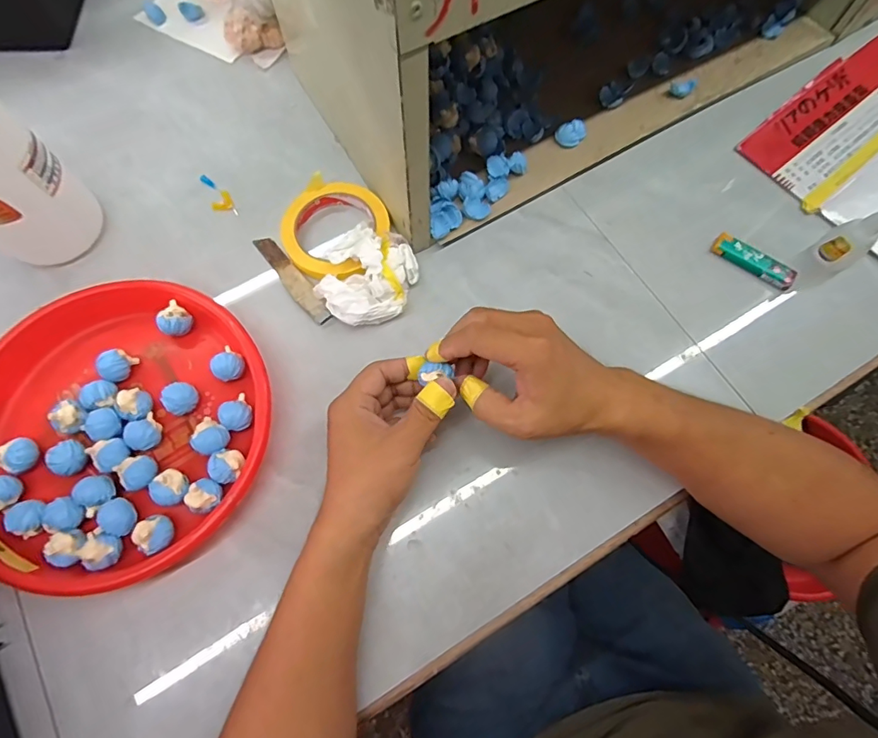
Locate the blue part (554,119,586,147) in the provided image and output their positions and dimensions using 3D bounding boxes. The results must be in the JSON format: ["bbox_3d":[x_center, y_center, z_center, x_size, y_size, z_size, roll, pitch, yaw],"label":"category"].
[{"bbox_3d":[0.139,-0.249,0.512,0.030,0.018,0.024,20,73,6],"label":"blue part"}]

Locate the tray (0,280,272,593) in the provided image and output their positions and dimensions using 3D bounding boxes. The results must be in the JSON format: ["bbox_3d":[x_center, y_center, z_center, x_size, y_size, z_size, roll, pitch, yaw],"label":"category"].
[{"bbox_3d":[-0.267,0.050,0.407,0.245,0.041,0.236,0,72,0],"label":"tray"}]

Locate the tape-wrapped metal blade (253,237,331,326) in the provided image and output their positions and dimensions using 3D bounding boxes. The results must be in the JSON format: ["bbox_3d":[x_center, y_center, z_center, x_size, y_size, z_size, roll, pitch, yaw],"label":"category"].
[{"bbox_3d":[-0.145,-0.090,0.473,0.021,0.008,0.117,-37,76,-11],"label":"tape-wrapped metal blade"}]

